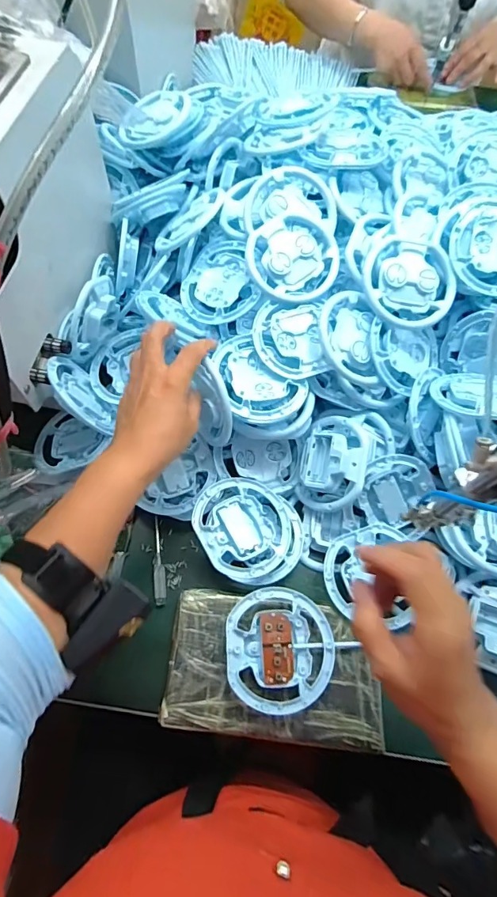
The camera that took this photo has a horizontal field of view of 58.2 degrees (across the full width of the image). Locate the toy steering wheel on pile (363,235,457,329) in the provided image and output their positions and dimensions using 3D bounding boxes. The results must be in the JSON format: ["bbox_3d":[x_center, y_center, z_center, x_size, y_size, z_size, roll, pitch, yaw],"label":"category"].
[{"bbox_3d":[0.177,-0.185,0.494,0.102,0.025,0.102,0,91,-9],"label":"toy steering wheel on pile"}]

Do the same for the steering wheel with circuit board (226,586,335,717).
[{"bbox_3d":[0.030,0.189,0.423,0.097,0.018,0.107,-5,66,-5],"label":"steering wheel with circuit board"}]

